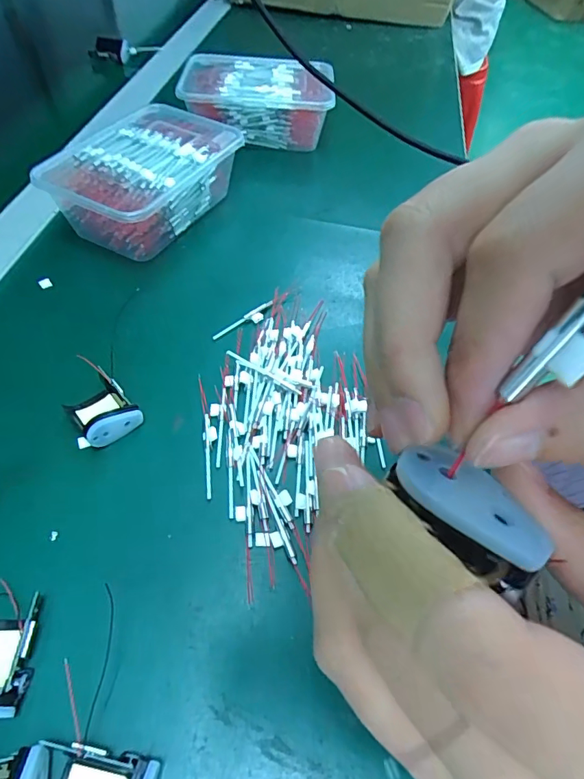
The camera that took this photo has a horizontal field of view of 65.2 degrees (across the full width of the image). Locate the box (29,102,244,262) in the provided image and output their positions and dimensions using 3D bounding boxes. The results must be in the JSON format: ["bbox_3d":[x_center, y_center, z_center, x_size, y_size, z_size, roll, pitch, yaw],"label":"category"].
[{"bbox_3d":[-0.131,-0.192,0.422,0.117,0.061,0.167,23,56,12],"label":"box"}]

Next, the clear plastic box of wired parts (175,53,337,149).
[{"bbox_3d":[-0.039,-0.325,0.521,0.162,0.064,0.109,2,55,-3],"label":"clear plastic box of wired parts"}]

